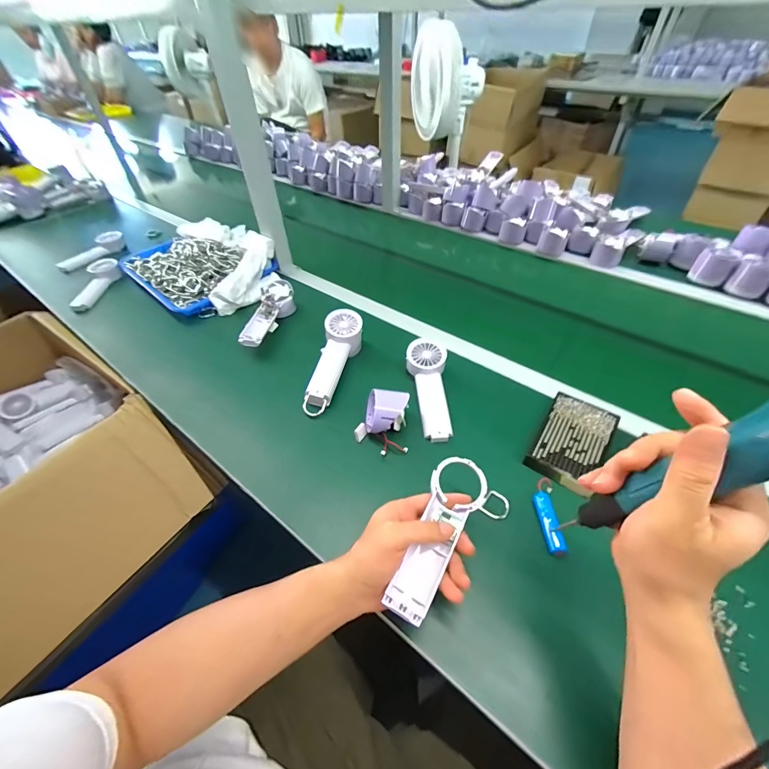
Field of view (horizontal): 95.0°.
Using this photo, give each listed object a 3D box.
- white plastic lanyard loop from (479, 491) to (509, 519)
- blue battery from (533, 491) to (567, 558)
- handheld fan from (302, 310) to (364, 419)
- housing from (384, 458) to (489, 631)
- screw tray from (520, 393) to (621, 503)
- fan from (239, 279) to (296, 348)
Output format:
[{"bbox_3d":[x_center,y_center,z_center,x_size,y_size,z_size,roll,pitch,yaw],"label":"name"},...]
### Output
[{"bbox_3d":[0.140,0.153,0.443,0.031,0.010,0.029,30,55,27],"label":"white plastic lanyard loop"},{"bbox_3d":[0.193,0.163,0.416,0.020,0.018,0.072,-2,47,0],"label":"blue battery"},{"bbox_3d":[-0.088,-0.035,0.592,0.066,0.056,0.200,11,64,12],"label":"handheld fan"},{"bbox_3d":[0.058,0.156,0.373,0.057,0.016,0.171,21,62,21],"label":"housing"},{"bbox_3d":[0.260,0.078,0.489,0.082,0.020,0.141,27,54,25],"label":"screw tray"},{"bbox_3d":[-0.222,-0.133,0.681,0.066,0.044,0.179,2,47,4],"label":"fan"}]

